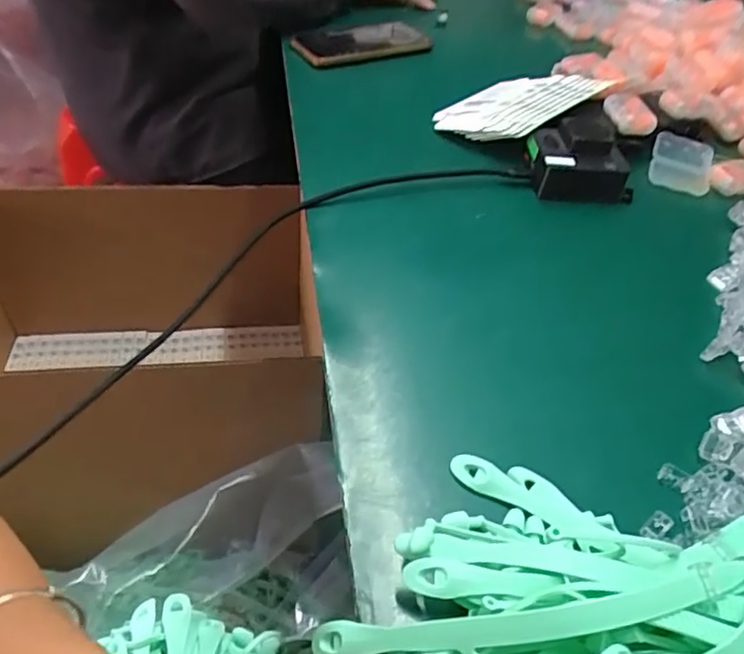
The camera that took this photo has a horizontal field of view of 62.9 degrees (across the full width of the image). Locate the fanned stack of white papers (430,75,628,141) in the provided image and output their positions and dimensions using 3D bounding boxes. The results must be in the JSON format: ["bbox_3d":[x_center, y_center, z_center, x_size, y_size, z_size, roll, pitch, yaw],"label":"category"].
[{"bbox_3d":[0.144,-0.227,0.611,0.121,0.020,0.159,27,53,36],"label":"fanned stack of white papers"}]

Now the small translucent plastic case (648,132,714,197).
[{"bbox_3d":[0.299,-0.160,0.588,0.055,0.018,0.078,17,48,15],"label":"small translucent plastic case"}]

